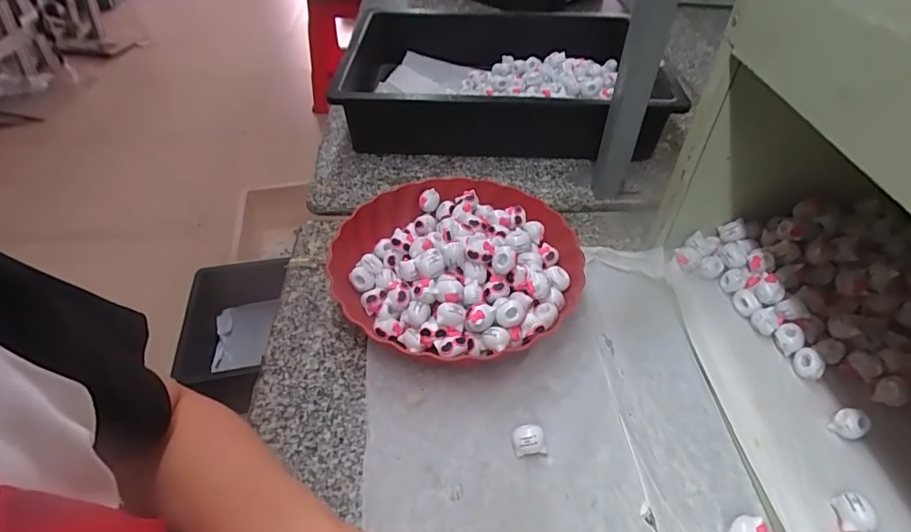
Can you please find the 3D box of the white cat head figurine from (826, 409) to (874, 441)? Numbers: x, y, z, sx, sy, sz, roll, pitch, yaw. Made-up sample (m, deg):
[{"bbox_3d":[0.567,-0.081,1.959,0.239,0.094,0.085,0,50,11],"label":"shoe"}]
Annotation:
[{"bbox_3d":[0.304,0.122,0.374,0.021,0.017,0.021,0,45,0],"label":"white cat head figurine"}]

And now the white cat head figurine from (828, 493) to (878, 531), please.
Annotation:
[{"bbox_3d":[0.267,0.166,0.328,0.016,0.018,0.024,-10,46,-10],"label":"white cat head figurine"}]

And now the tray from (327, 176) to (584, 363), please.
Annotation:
[{"bbox_3d":[0.005,-0.011,0.495,0.243,0.066,0.240,23,49,21],"label":"tray"}]

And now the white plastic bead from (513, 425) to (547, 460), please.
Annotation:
[{"bbox_3d":[0.057,0.137,0.381,0.023,0.018,0.019,-9,46,-9],"label":"white plastic bead"}]

